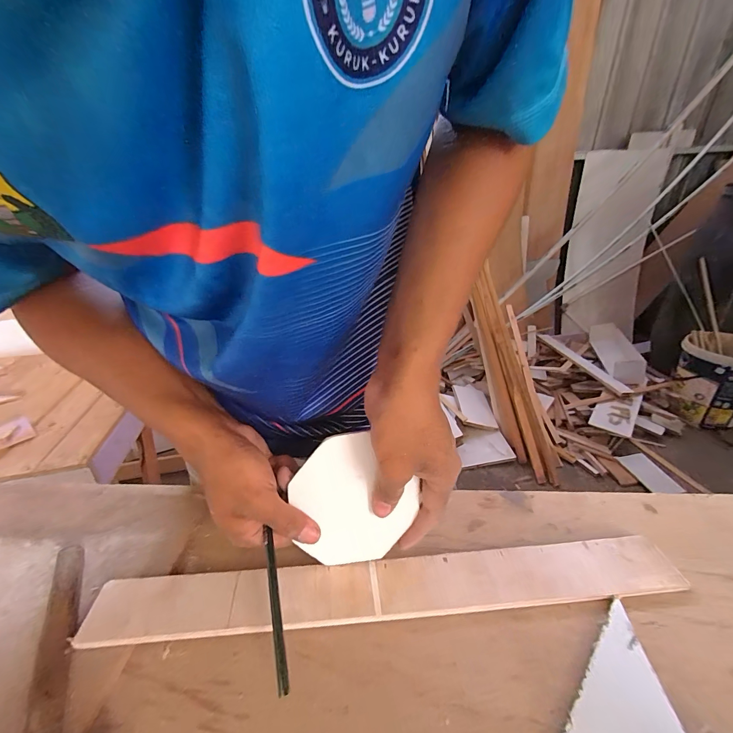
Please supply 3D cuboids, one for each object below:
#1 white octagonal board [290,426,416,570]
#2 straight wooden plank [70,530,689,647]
[{"bbox_3d":[-0.016,0.120,0.300,0.106,0.106,0.005,-43,6,5],"label":"white octagonal board"},{"bbox_3d":[0.022,0.183,0.294,0.477,0.008,0.057,-3,24,-3],"label":"straight wooden plank"}]

